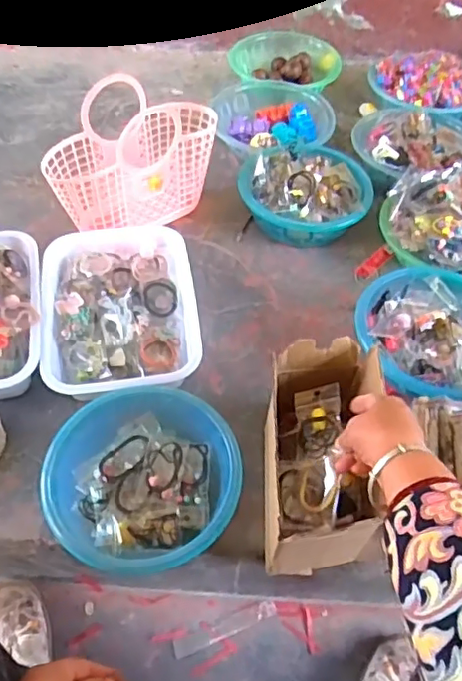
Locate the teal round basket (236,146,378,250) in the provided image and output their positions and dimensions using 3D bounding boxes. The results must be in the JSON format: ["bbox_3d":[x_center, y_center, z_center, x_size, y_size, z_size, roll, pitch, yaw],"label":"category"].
[{"bbox_3d":[0.127,-0.260,1.033,0.221,0.102,0.193,10,53,1],"label":"teal round basket"}]

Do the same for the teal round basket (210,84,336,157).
[{"bbox_3d":[0.080,-0.441,1.167,0.244,0.075,0.215,35,58,19],"label":"teal round basket"}]

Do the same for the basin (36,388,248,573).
[{"bbox_3d":[-0.105,0.160,0.695,0.212,0.070,0.207,3,53,-4],"label":"basin"}]

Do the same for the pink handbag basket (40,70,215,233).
[{"bbox_3d":[-0.148,-0.303,0.948,0.289,0.195,0.129,-35,64,-27],"label":"pink handbag basket"}]

